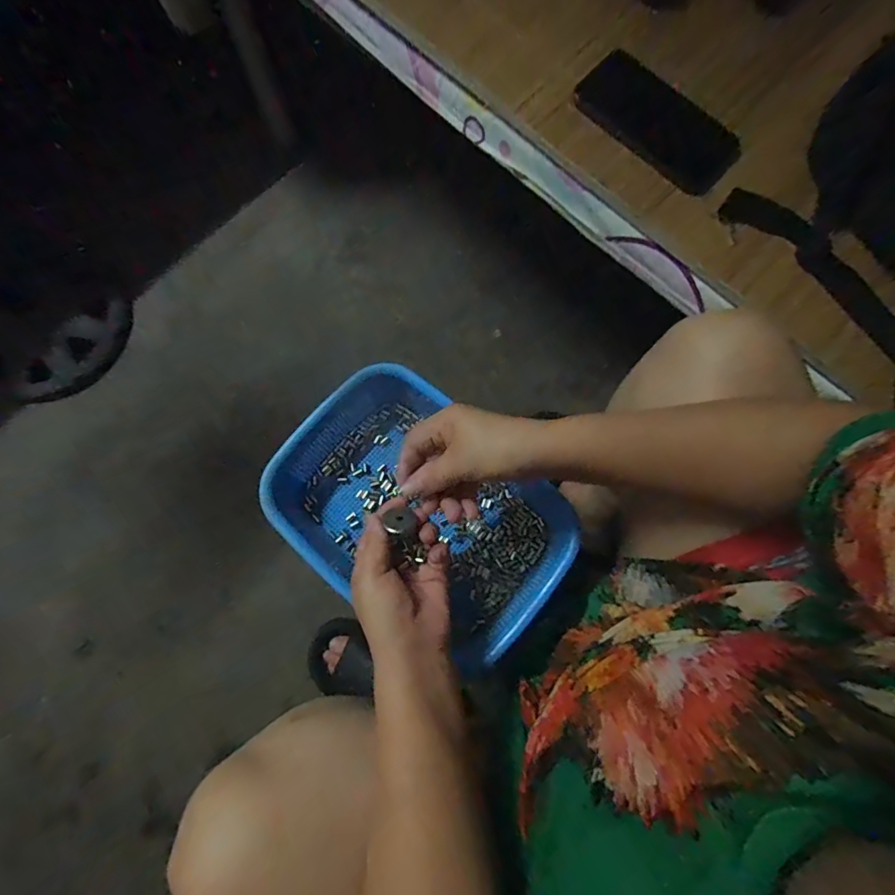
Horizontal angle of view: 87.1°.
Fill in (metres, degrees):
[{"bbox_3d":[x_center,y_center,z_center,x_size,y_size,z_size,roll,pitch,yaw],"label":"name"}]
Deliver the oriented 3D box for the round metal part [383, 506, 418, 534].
[{"bbox_3d":[-0.040,0.061,0.397,0.023,0.011,0.023,-9,66,-27],"label":"round metal part"}]

